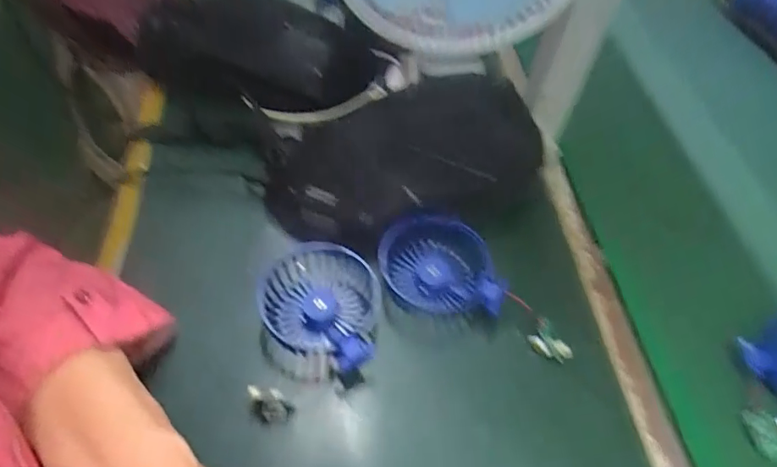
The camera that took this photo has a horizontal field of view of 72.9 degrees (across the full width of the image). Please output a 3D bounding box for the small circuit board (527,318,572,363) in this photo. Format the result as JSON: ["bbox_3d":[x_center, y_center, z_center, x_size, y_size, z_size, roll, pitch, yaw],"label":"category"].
[{"bbox_3d":[0.124,0.086,0.409,0.021,0.007,0.038,-39,89,-5],"label":"small circuit board"}]

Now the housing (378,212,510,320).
[{"bbox_3d":[0.043,0.024,0.439,0.098,0.029,0.079,6,50,0],"label":"housing"}]

